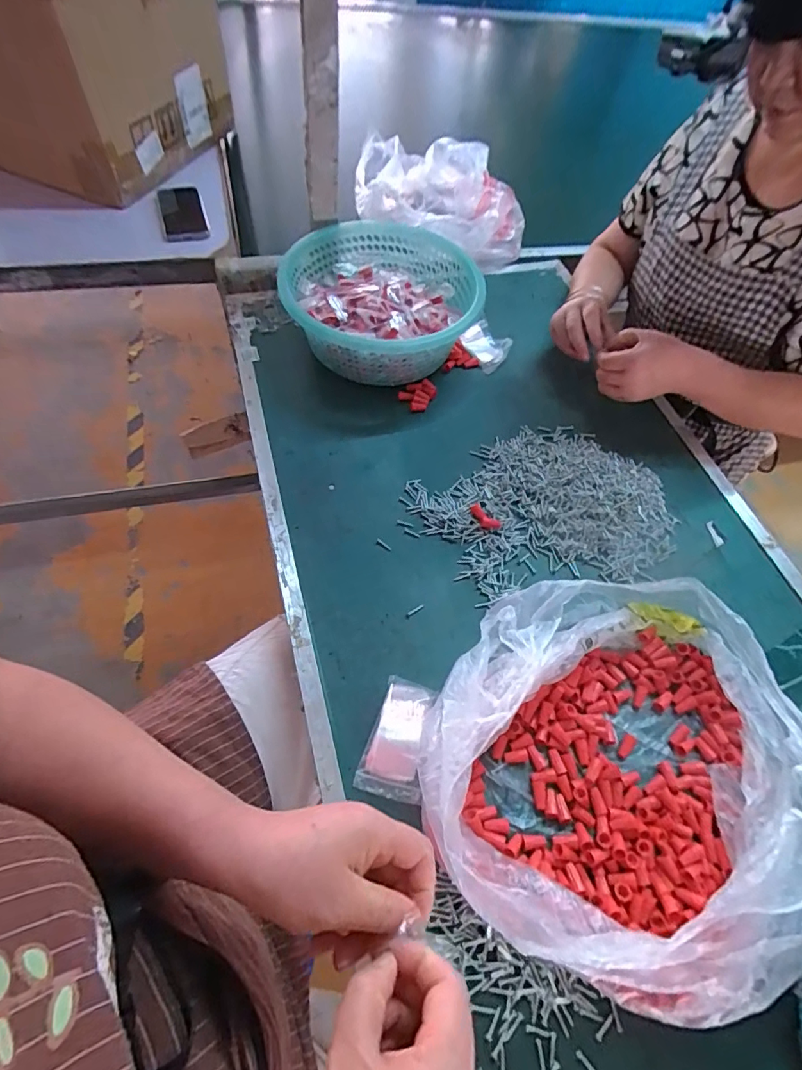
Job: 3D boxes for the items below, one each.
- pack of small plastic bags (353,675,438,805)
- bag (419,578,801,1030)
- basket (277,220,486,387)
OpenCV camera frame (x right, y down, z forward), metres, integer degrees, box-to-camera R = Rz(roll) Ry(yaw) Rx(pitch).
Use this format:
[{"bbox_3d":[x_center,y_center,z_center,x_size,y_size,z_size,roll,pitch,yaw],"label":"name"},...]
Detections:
[{"bbox_3d":[-0.001,0.187,0.451,0.056,0.015,0.100,17,59,2],"label":"pack of small plastic bags"},{"bbox_3d":[0.200,0.186,0.435,0.313,0.091,0.350,33,61,12],"label":"bag"},{"bbox_3d":[-0.016,-0.329,0.711,0.281,0.108,0.267,-11,61,-10],"label":"basket"}]

